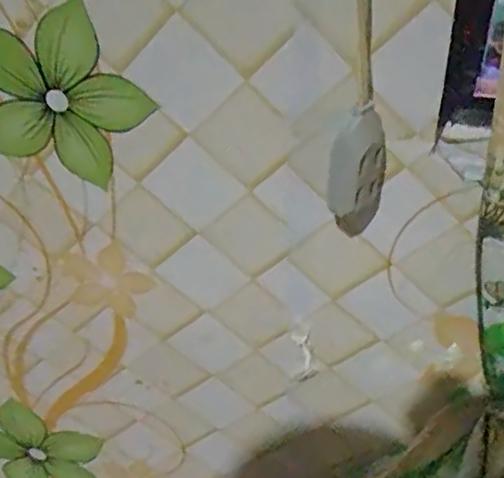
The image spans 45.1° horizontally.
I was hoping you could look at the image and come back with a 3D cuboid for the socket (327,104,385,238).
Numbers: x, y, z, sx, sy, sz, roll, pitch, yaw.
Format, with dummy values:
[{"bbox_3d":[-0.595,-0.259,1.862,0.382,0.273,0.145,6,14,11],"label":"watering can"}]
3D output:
[{"bbox_3d":[0.061,-0.037,0.356,0.030,0.086,0.028,5,37,10],"label":"socket"}]

